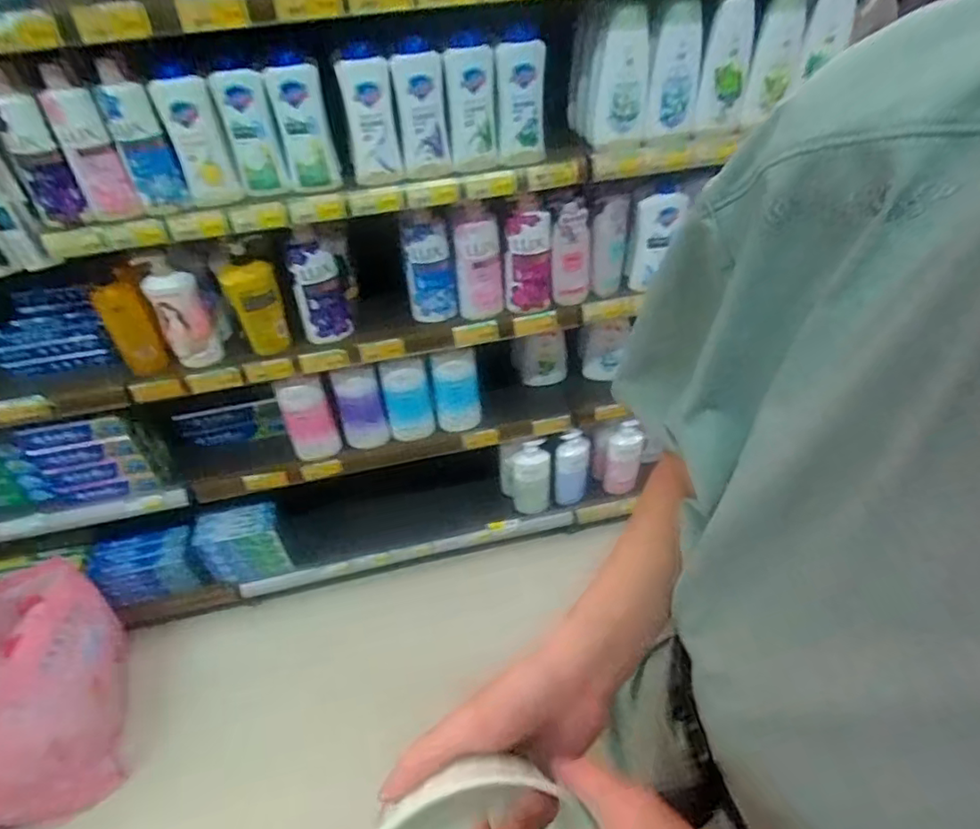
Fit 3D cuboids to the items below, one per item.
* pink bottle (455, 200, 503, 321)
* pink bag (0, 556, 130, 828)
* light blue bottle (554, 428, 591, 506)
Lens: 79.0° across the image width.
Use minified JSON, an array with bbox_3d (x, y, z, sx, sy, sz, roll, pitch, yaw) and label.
[{"bbox_3d":[-0.020,-0.286,1.132,0.084,0.209,0.053,-1,43,3],"label":"pink bottle"},{"bbox_3d":[-0.964,0.581,1.260,0.277,0.317,0.473,-11,43,-7],"label":"pink bag"},{"bbox_3d":[0.214,0.139,1.553,0.086,0.231,0.068,6,44,11],"label":"light blue bottle"}]

